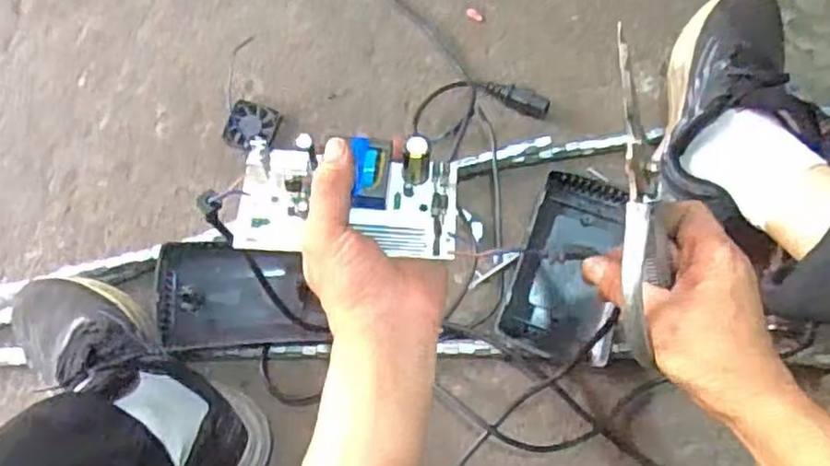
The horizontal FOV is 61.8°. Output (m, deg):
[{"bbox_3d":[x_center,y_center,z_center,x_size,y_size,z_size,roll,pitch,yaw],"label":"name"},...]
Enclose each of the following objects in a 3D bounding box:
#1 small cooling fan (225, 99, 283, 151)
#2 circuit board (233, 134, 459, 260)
[{"bbox_3d":[-0.170,-0.111,0.725,0.052,0.013,0.050,15,74,6],"label":"small cooling fan"},{"bbox_3d":[-0.042,-0.024,0.431,0.135,0.039,0.071,3,73,2],"label":"circuit board"}]

